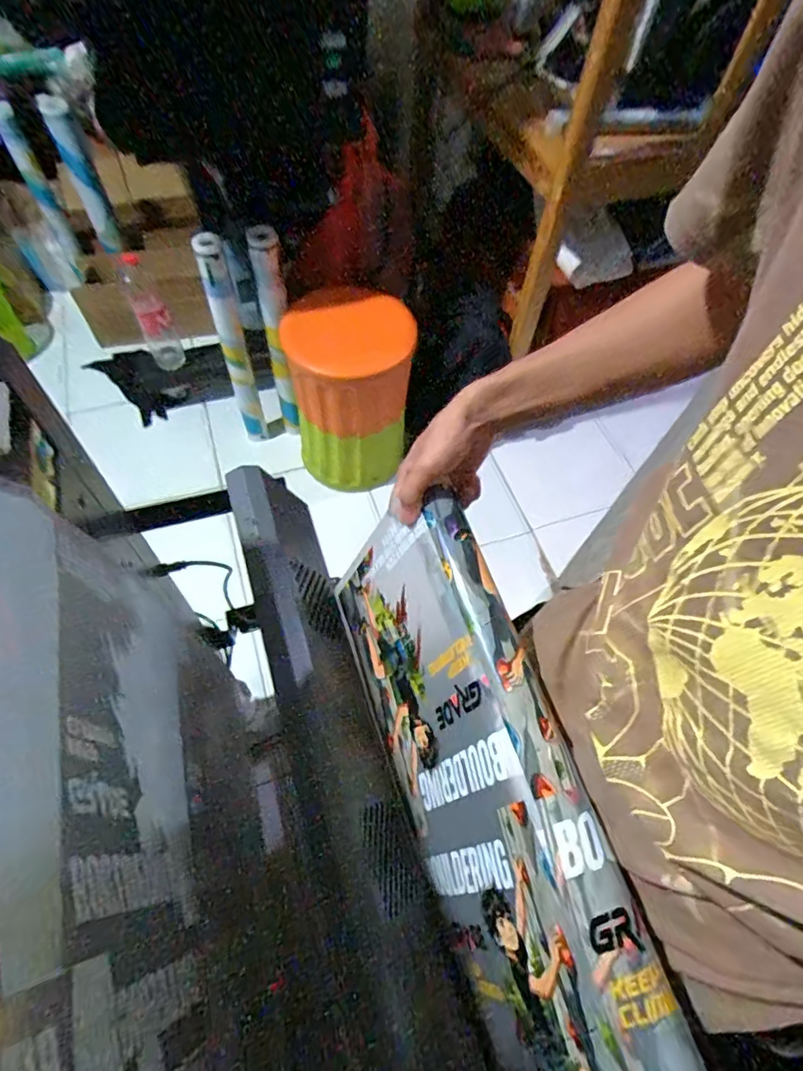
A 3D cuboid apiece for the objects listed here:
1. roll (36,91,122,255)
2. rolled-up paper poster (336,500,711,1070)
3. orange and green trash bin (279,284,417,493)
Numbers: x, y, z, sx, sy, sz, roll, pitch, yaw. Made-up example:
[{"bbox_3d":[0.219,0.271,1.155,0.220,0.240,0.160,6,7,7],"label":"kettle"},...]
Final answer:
[{"bbox_3d":[-0.841,-0.939,1.408,0.061,0.540,0.067,2,83,-14],"label":"roll"},{"bbox_3d":[0.072,0.238,0.453,0.042,0.236,0.558,-2,57,-32],"label":"rolled-up paper poster"},{"bbox_3d":[-0.132,-0.376,1.378,0.297,0.424,0.343,-8,64,-8],"label":"orange and green trash bin"}]

